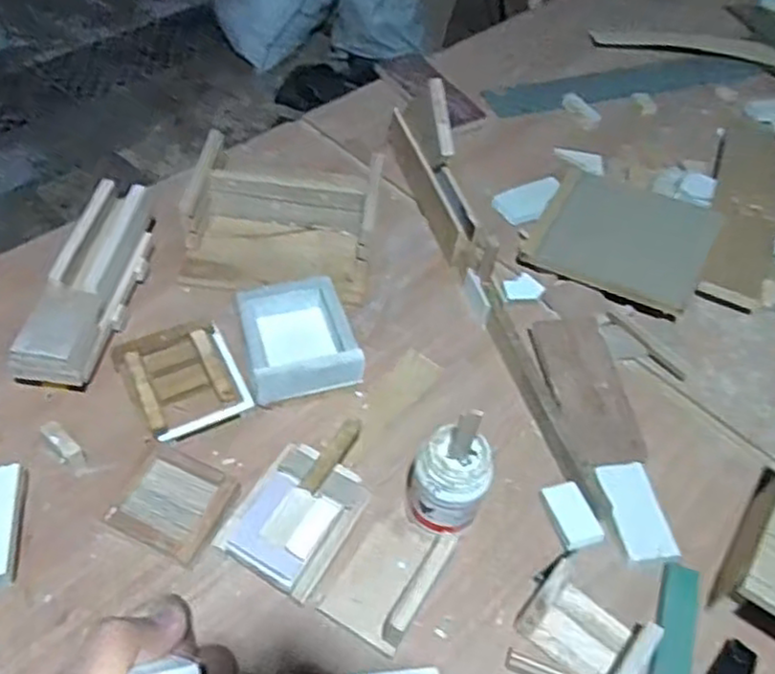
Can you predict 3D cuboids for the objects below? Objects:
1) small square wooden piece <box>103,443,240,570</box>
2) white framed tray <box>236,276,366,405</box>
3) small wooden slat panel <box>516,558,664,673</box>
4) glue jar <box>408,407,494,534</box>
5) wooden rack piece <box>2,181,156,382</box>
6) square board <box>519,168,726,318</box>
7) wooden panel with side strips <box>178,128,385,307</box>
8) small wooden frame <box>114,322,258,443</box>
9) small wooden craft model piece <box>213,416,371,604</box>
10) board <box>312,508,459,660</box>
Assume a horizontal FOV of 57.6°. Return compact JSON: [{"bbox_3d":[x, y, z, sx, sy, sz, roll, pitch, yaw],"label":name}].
[{"bbox_3d":[-0.227,0.175,0.758,0.105,0.031,0.107,22,53,9],"label":"small square wooden piece"},{"bbox_3d":[-0.114,0.004,0.894,0.135,0.064,0.153,-13,54,-14],"label":"white framed tray"},{"bbox_3d":[0.202,0.295,0.715,0.121,0.046,0.080,33,56,20],"label":"small wooden slat panel"},{"bbox_3d":[0.065,0.151,0.736,0.080,0.151,0.082,4,53,-5],"label":"glue jar"},{"bbox_3d":[-0.376,-0.066,0.902,0.082,0.075,0.297,10,52,0],"label":"wooden rack piece"},{"bbox_3d":[0.359,-0.153,1.072,0.251,0.017,0.231,24,58,9],"label":"square board"},{"bbox_3d":[-0.149,-0.172,1.012,0.264,0.112,0.221,9,51,3],"label":"wooden panel with side strips"},{"bbox_3d":[-0.245,0.051,0.850,0.126,0.046,0.143,-23,59,-23],"label":"small wooden frame"},{"bbox_3d":[-0.088,0.175,0.766,0.114,0.051,0.189,26,54,16],"label":"small wooden craft model piece"},{"bbox_3d":[0.004,0.236,0.714,0.094,0.060,0.131,26,54,16],"label":"board"}]

